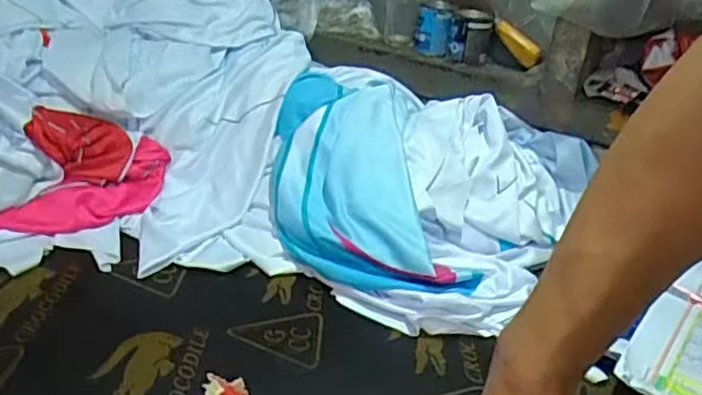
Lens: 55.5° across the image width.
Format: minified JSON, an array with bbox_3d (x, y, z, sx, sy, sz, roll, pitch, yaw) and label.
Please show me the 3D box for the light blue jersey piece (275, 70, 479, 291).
[{"bbox_3d":[-0.004,-0.027,0.760,0.184,0.046,0.360,-21,51,0],"label":"light blue jersey piece"}]

